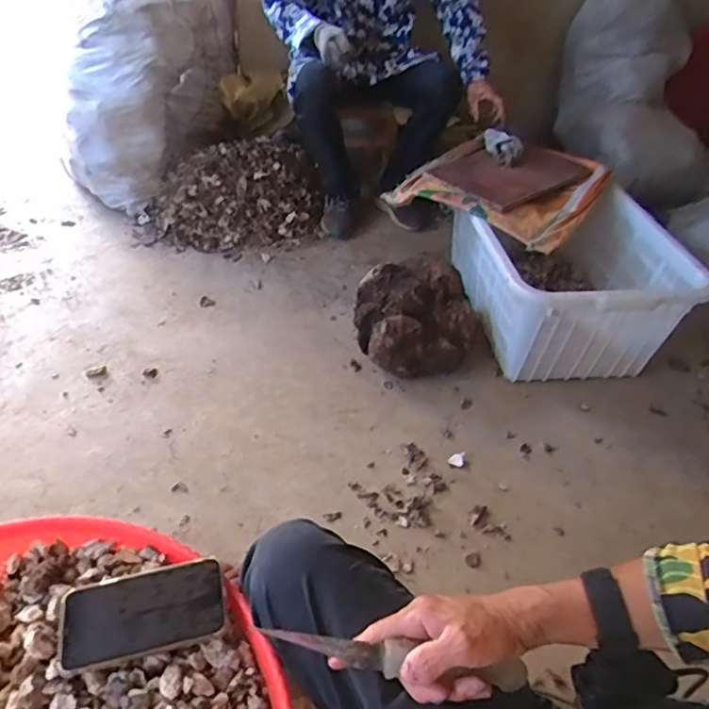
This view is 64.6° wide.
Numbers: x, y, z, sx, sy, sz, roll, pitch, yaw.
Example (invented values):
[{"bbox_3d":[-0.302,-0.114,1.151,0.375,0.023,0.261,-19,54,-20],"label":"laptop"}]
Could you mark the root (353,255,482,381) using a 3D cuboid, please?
[{"bbox_3d":[0.149,-0.089,1.311,0.258,0.164,0.276,33,48,29],"label":"root"}]

